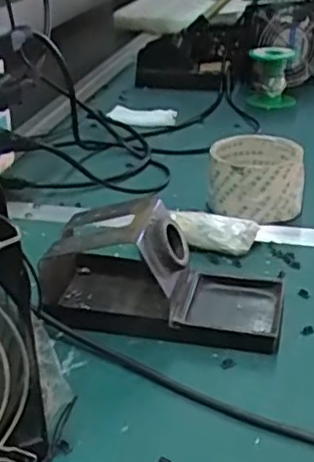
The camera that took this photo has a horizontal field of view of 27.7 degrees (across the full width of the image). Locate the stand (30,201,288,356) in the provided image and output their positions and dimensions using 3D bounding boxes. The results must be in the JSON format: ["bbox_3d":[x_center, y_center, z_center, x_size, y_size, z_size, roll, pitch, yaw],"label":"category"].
[{"bbox_3d":[0.004,0.024,0.438,0.164,0.072,0.083,7,29,15],"label":"stand"}]

